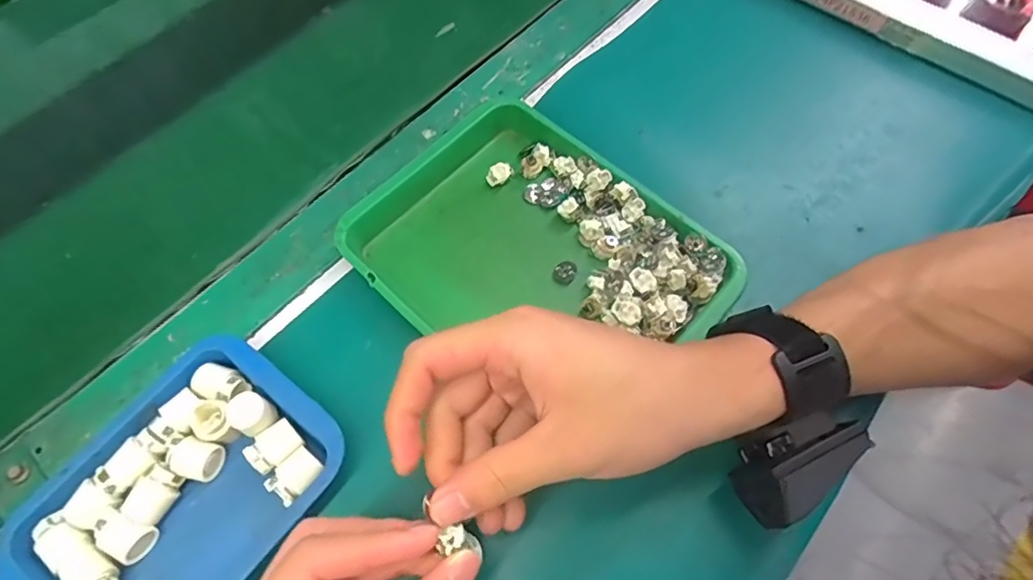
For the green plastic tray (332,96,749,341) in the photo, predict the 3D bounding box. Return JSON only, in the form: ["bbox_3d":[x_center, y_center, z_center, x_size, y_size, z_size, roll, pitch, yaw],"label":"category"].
[{"bbox_3d":[0.011,-0.021,0.354,0.204,0.027,0.160,41,73,20],"label":"green plastic tray"}]

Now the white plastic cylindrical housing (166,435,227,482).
[{"bbox_3d":[-0.174,0.092,0.310,0.023,0.016,0.020,15,66,10],"label":"white plastic cylindrical housing"}]

